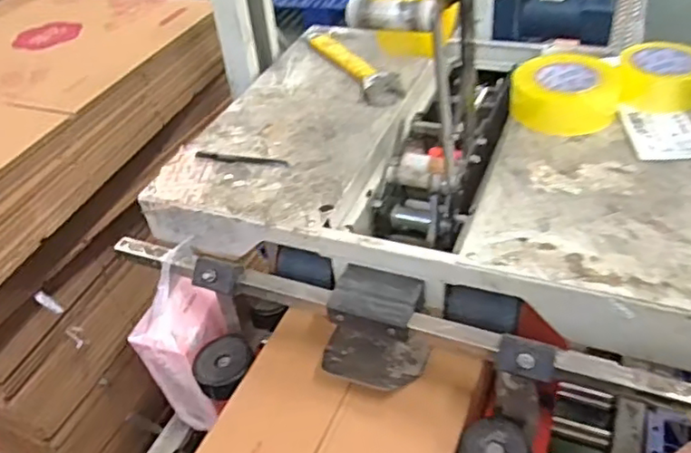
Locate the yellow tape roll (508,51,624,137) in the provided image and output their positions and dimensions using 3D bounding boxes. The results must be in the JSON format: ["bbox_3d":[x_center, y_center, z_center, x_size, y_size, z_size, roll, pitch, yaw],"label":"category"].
[{"bbox_3d":[0.297,-0.185,0.828,0.125,0.063,0.117,-4,40,4],"label":"yellow tape roll"}]

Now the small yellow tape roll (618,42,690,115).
[{"bbox_3d":[0.423,-0.200,0.832,0.112,0.051,0.114,15,45,24],"label":"small yellow tape roll"}]

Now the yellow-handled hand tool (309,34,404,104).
[{"bbox_3d":[0.014,-0.272,1.005,0.062,0.030,0.268,-20,42,-14],"label":"yellow-handled hand tool"}]

